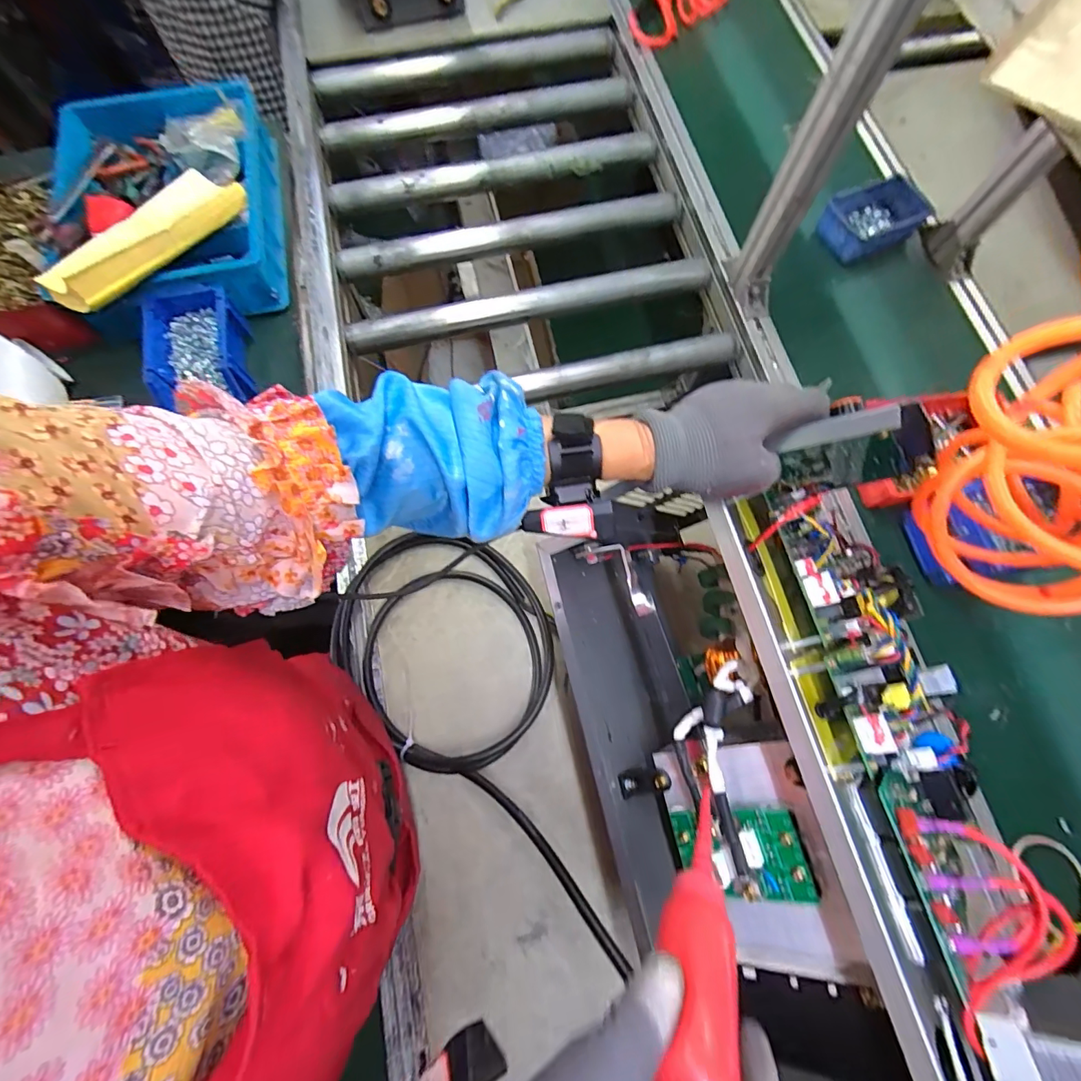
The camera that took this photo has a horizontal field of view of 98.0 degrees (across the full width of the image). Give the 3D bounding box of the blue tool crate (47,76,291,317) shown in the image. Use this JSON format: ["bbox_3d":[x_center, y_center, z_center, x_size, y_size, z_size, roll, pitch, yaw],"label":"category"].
[{"bbox_3d":[-0.534,-0.477,0.683,0.277,0.092,0.357,-10,73,-3],"label":"blue tool crate"}]

